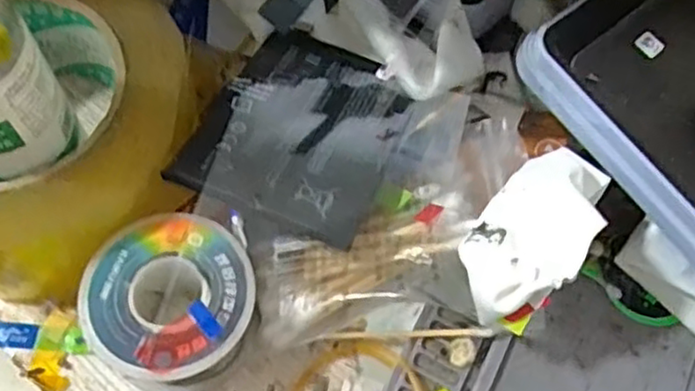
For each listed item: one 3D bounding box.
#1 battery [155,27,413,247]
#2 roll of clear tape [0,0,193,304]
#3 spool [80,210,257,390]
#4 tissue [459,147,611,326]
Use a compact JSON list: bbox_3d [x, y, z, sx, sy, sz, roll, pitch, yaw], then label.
[{"bbox_3d":[-0.015,-0.025,0.247,0.064,0.006,0.082,22,52,6],"label":"battery"},{"bbox_3d":[-0.113,-0.023,0.248,0.119,0.050,0.118,2,63,-3],"label":"roll of clear tape"},{"bbox_3d":[-0.058,0.037,0.233,0.052,0.032,0.052,2,63,-3],"label":"spool"},{"bbox_3d":[0.057,0.014,0.211,0.031,0.018,0.054,38,90,24],"label":"tissue"}]

